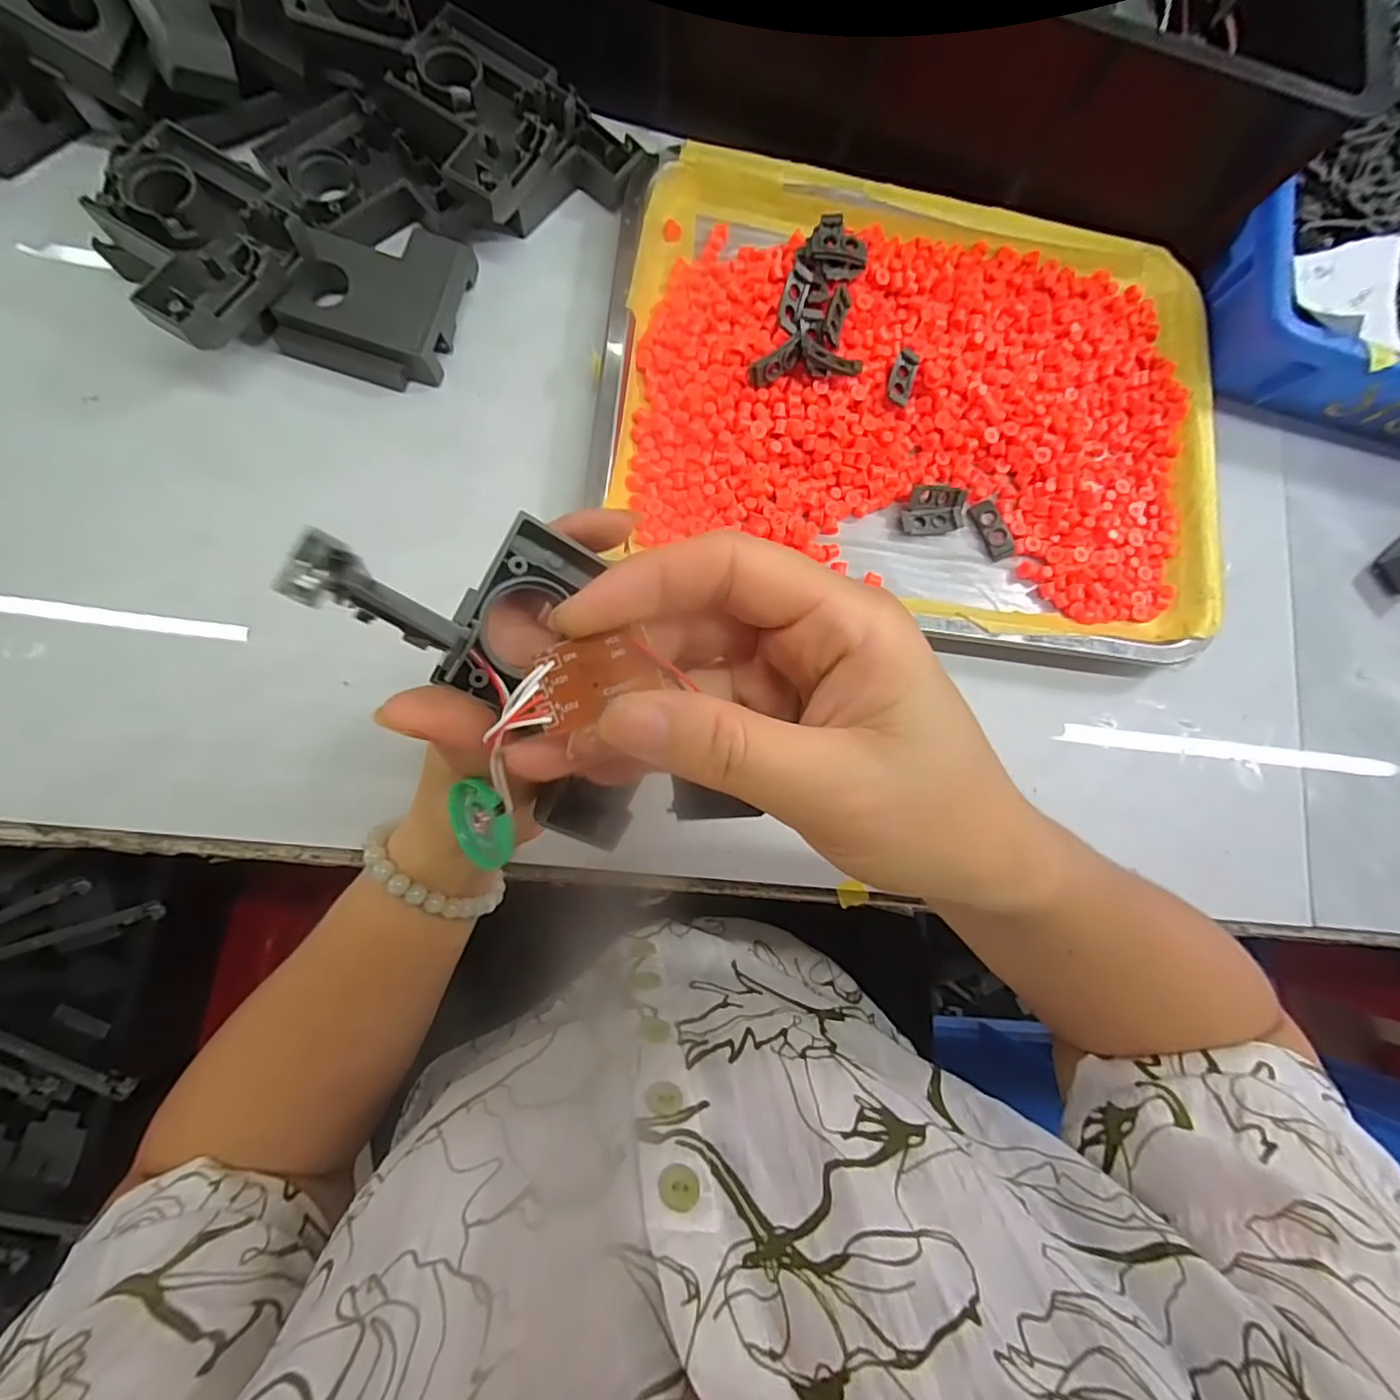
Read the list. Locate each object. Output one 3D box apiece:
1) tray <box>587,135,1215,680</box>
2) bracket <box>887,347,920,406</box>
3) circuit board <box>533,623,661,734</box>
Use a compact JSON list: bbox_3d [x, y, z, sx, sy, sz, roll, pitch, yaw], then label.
[{"bbox_3d":[0.126,-0.168,0.326,0.342,0.023,0.255,12,84,-6],"label":"tray"},{"bbox_3d":[0.111,-0.177,0.325,0.013,0.008,0.032,15,83,-5],"label":"bracket"},{"bbox_3d":[-0.022,-0.004,0.132,0.026,0.004,0.019,-9,99,-4],"label":"circuit board"}]

